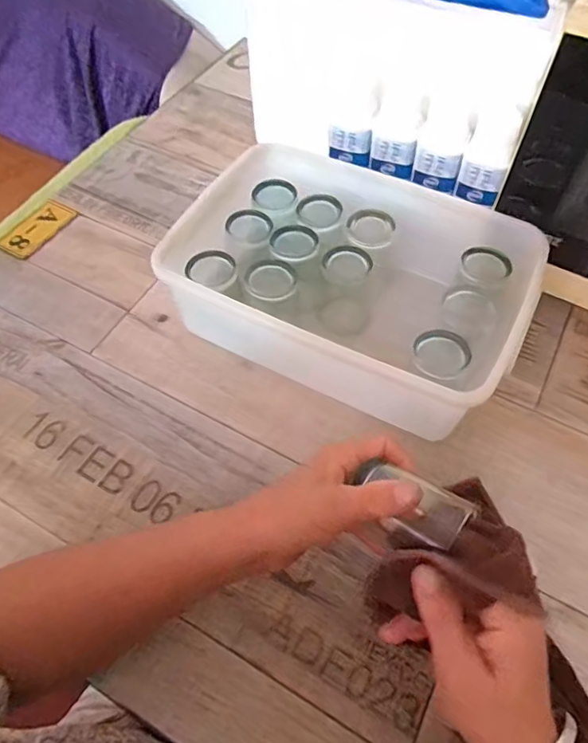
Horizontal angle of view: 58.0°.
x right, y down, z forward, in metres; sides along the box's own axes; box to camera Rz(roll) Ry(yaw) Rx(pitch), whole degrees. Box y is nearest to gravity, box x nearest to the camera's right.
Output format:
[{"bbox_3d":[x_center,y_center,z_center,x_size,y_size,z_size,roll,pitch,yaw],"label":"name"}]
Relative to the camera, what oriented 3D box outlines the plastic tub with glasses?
[{"bbox_3d":[0.050,-0.077,0.501,0.306,0.102,0.197,22,60,14],"label":"plastic tub with glasses"}]

